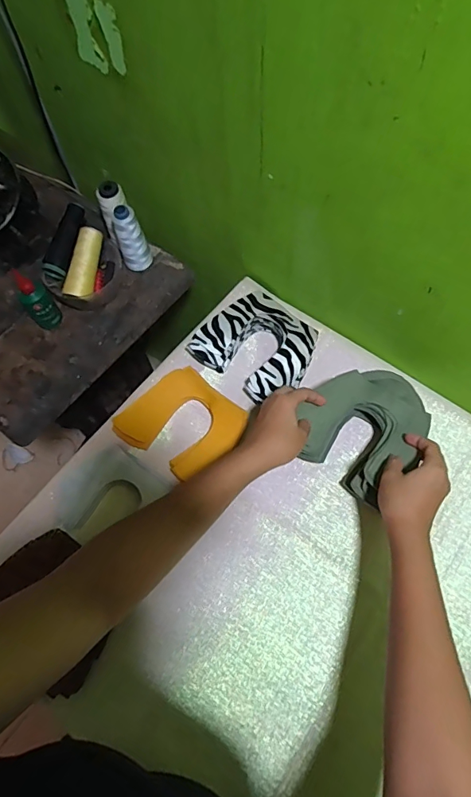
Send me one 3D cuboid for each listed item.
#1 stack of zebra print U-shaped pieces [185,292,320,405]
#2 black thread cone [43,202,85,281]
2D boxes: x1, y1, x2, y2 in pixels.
[{"bbox_3d":[0.036,-0.070,0.645,0.159,0.050,0.134,36,73,17],"label":"stack of zebra print U-shaped pieces"},{"bbox_3d":[-0.263,-0.243,0.690,0.039,0.030,0.122,14,81,9],"label":"black thread cone"}]

